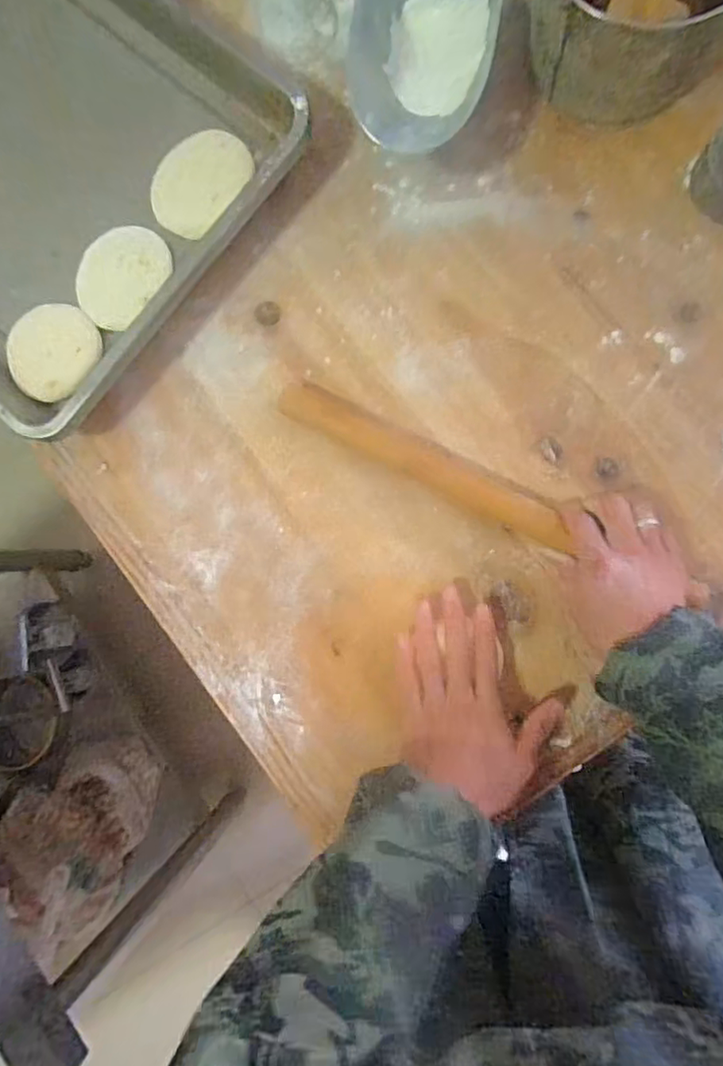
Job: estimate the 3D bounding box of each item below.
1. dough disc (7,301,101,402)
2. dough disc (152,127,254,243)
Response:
[{"bbox_3d":[-0.292,-0.173,0.561,0.072,0.030,0.086,38,92,8],"label":"dough disc"},{"bbox_3d":[-0.160,-0.342,0.574,0.081,0.009,0.105,38,92,8],"label":"dough disc"}]

